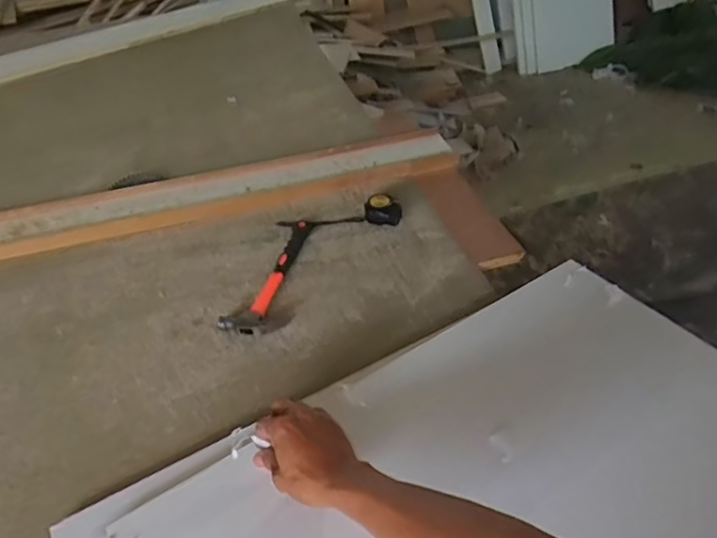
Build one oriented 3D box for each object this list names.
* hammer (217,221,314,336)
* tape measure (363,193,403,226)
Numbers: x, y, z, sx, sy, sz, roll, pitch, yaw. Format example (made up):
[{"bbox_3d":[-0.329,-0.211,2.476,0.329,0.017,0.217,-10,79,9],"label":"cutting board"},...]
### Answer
[{"bbox_3d":[-0.132,0.006,0.944,0.072,0.025,0.271,13,43,17],"label":"hammer"},{"bbox_3d":[0.043,-0.100,1.040,0.066,0.044,0.056,-1,41,1],"label":"tape measure"}]

